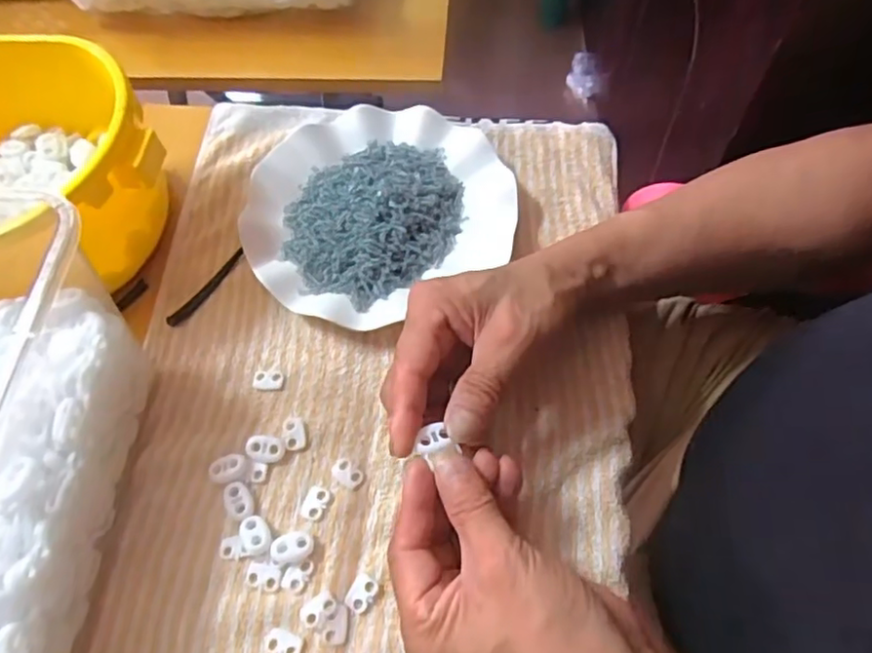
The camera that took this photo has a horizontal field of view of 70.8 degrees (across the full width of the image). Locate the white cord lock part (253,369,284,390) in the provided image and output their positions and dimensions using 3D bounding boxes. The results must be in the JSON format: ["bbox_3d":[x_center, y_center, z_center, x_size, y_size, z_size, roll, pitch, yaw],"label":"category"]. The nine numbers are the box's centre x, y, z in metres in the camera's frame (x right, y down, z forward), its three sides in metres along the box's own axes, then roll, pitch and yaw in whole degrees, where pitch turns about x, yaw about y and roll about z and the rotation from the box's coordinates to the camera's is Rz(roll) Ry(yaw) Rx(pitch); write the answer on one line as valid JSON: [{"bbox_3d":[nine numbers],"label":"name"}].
[{"bbox_3d":[-0.104,0.034,0.380,0.019,0.004,0.012,3,61,5],"label":"white cord lock part"}]

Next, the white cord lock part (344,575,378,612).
[{"bbox_3d":[-0.039,0.139,0.318,0.013,0.004,0.018,24,65,16],"label":"white cord lock part"}]

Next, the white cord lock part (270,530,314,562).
[{"bbox_3d":[-0.077,0.118,0.329,0.022,0.007,0.015,-13,61,-4],"label":"white cord lock part"}]

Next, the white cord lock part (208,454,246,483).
[{"bbox_3d":[-0.119,0.082,0.351,0.021,0.008,0.014,-16,61,-5],"label":"white cord lock part"}]

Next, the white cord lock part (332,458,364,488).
[{"bbox_3d":[-0.051,0.084,0.350,0.019,0.004,0.012,39,70,22],"label":"white cord lock part"}]

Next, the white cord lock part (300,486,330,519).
[{"bbox_3d":[-0.068,0.098,0.343,0.013,0.004,0.018,18,63,13],"label":"white cord lock part"}]

